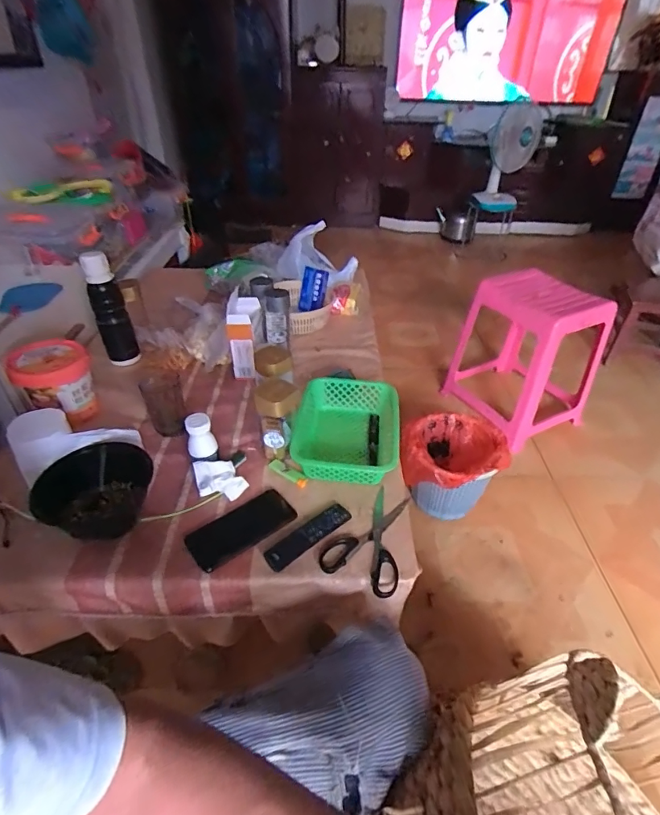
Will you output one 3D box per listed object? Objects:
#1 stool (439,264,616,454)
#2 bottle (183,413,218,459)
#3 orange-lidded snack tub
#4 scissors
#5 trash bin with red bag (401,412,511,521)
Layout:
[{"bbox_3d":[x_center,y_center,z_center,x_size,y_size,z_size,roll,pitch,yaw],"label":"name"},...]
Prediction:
[{"bbox_3d":[0.668,-0.189,1.508,0.356,0.437,0.391,-17,42,-21],"label":"stool"},{"bbox_3d":[-0.218,0.048,0.746,0.047,0.064,0.041,-12,41,-15],"label":"bottle"},{"bbox_3d":[-0.537,-0.049,0.869,0.123,0.123,0.130,0,39,0],"label":"orange-lidded snack tub"},{"bbox_3d":[0.070,0.202,0.685,0.110,0.020,0.176,18,42,21],"label":"scissors"},{"bbox_3d":[0.334,0.174,1.243,0.268,0.222,0.244,9,40,10],"label":"trash bin with red bag"}]

